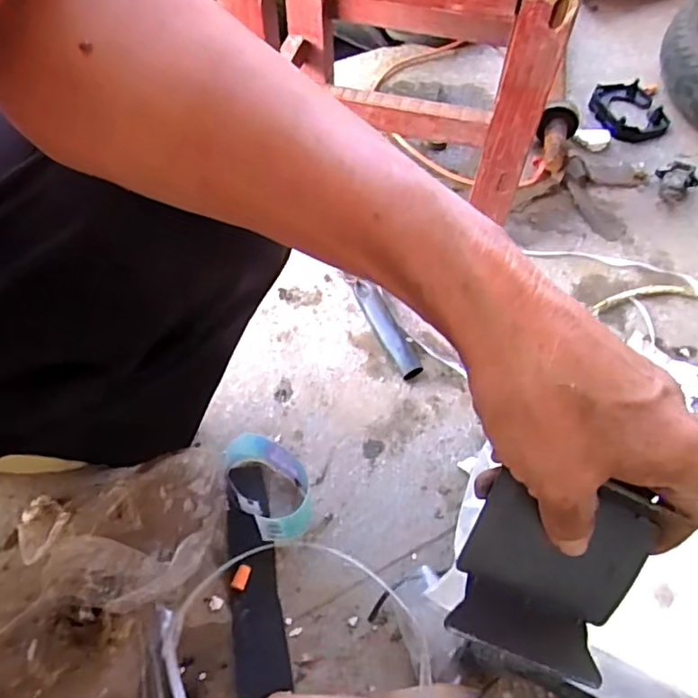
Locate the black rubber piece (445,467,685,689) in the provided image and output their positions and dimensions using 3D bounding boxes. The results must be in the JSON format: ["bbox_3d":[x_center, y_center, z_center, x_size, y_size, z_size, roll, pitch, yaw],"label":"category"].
[{"bbox_3d":[0.085,0.093,0.251,0.069,0.027,0.073,17,103,8],"label":"black rubber piece"}]

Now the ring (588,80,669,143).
[{"bbox_3d":[0.349,-0.296,0.752,0.083,0.020,0.096,-2,58,-2],"label":"ring"}]

